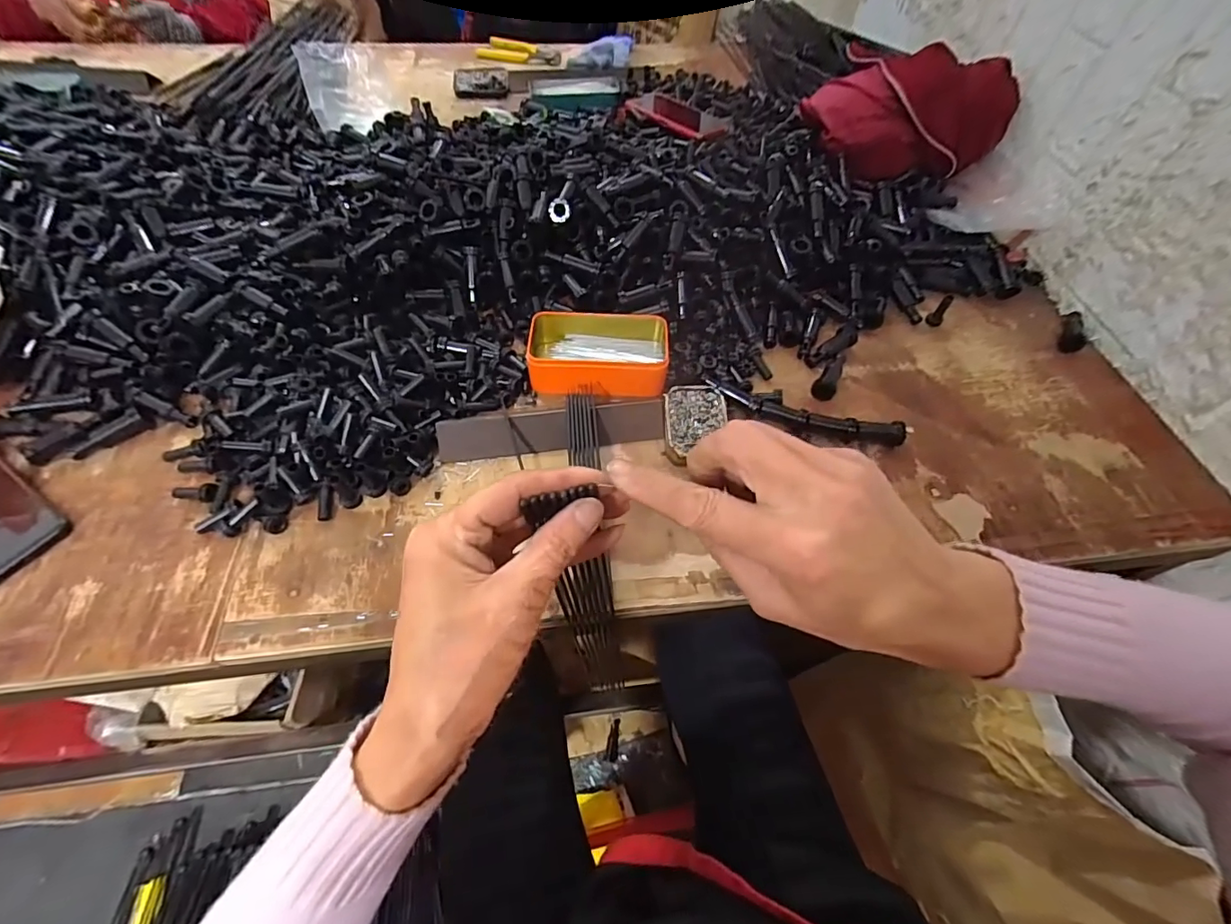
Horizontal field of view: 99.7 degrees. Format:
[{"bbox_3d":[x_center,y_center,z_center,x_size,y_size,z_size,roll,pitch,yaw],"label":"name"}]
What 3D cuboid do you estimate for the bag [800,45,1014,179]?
[{"bbox_3d":[0.376,-0.466,0.682,0.192,0.105,0.199,-29,63,-20],"label":"bag"}]

